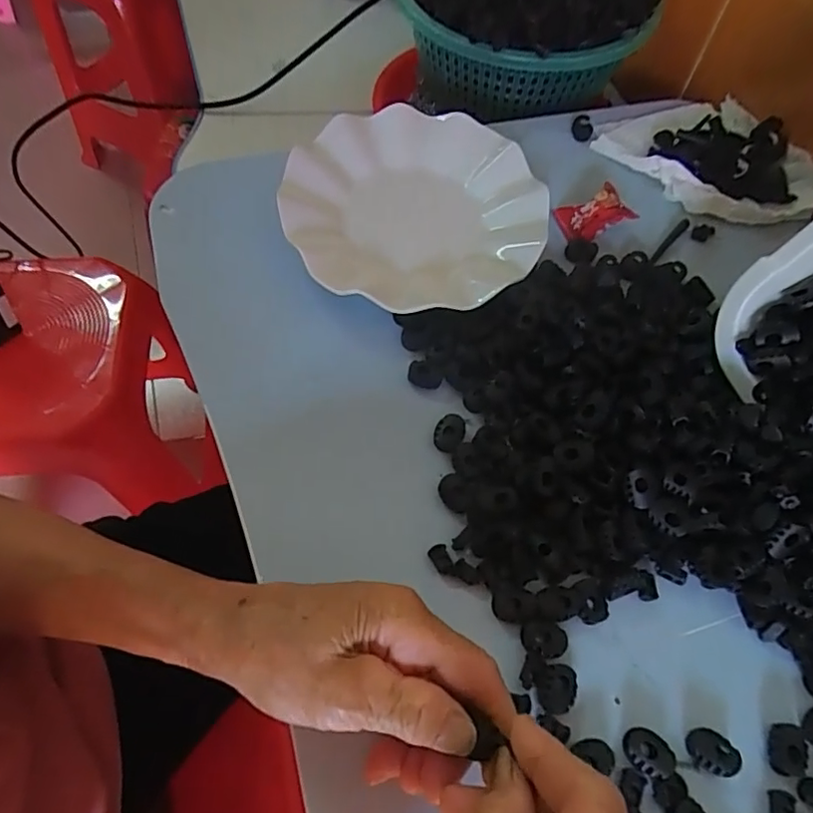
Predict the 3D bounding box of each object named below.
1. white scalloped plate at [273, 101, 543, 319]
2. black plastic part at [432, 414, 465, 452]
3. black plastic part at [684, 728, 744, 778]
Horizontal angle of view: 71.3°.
[{"bbox_3d":[0.004,-0.136,0.409,0.180,0.043,0.187,1,61,-2],"label":"white scalloped plate"},{"bbox_3d":[0.026,0.015,0.332,0.016,0.010,0.023,18,62,7],"label":"black plastic part"},{"bbox_3d":[0.142,0.160,0.262,0.017,0.008,0.022,-38,69,-21],"label":"black plastic part"}]

